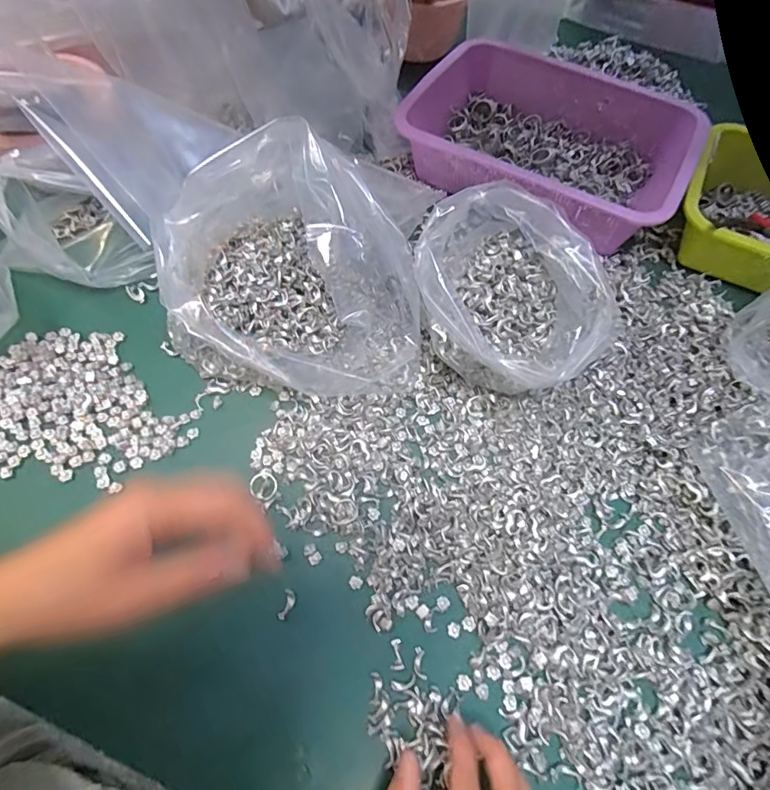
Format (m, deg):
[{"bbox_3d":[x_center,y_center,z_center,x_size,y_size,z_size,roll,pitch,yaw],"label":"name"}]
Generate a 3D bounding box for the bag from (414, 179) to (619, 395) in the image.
[{"bbox_3d":[0.098,-0.068,0.397,0.112,0.135,0.142,-28,67,-17],"label":"bag"}]

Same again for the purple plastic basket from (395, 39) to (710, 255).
[{"bbox_3d":[0.186,-0.288,0.554,0.299,0.071,0.225,27,64,13],"label":"purple plastic basket"}]

